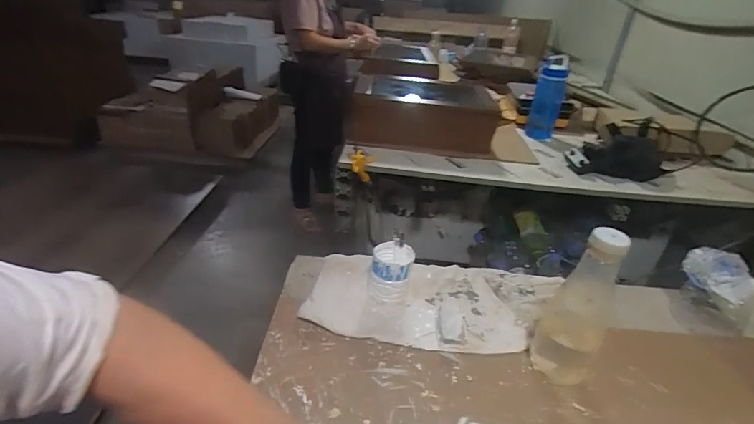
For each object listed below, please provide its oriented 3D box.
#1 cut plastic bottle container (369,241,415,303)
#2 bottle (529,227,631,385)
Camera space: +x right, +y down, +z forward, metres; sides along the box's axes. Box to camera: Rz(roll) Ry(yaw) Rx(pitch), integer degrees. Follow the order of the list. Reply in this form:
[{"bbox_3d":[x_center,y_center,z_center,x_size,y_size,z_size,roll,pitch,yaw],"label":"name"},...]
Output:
[{"bbox_3d":[0.022,0.099,0.677,0.063,0.078,0.061,4,30,-2],"label":"cut plastic bottle container"},{"bbox_3d":[0.262,0.122,0.527,0.077,0.226,0.064,26,36,31],"label":"bottle"}]

